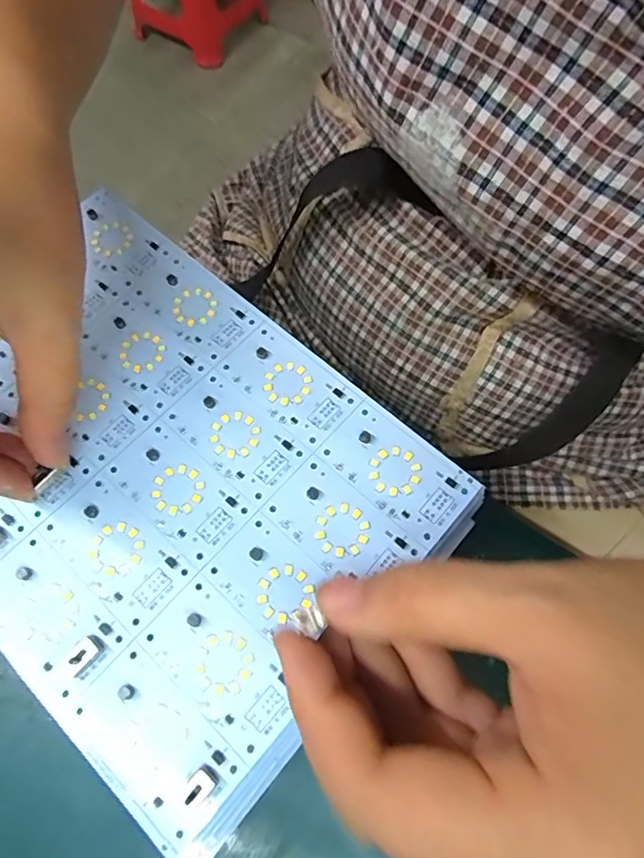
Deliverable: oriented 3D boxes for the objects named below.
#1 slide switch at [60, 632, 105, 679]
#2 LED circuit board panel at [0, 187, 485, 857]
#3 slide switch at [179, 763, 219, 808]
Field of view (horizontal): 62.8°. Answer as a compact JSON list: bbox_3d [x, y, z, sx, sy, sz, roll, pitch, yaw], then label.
[{"bbox_3d":[-0.085,0.081,0.187,0.009,0.004,0.015,40,74,16],"label":"slide switch"},{"bbox_3d":[-0.068,0.016,0.214,0.214,0.006,0.163,40,73,14],"label":"LED circuit board panel"},{"bbox_3d":[-0.040,0.117,0.171,0.008,0.005,0.012,38,73,15],"label":"slide switch"}]

